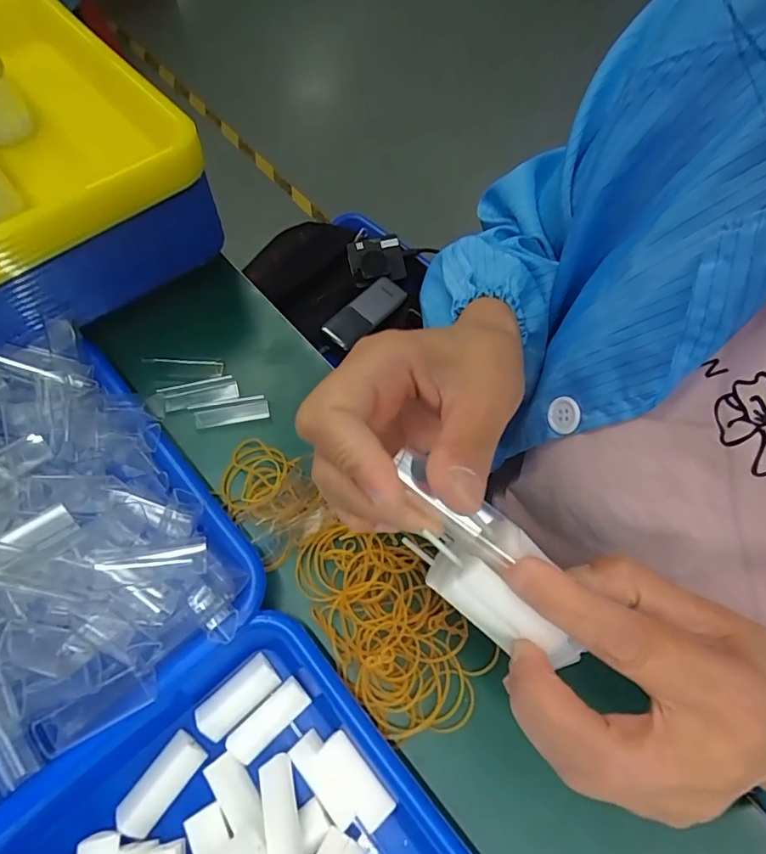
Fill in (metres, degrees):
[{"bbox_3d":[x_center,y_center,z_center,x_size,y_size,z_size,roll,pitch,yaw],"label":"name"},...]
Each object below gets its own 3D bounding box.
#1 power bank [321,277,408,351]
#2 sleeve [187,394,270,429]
[{"bbox_3d":[-0.024,-0.158,0.659,0.048,0.018,0.124,41,70,14],"label":"power bank"},{"bbox_3d":[-0.110,-0.011,0.349,0.053,0.012,0.016,-6,67,-5],"label":"sleeve"}]

